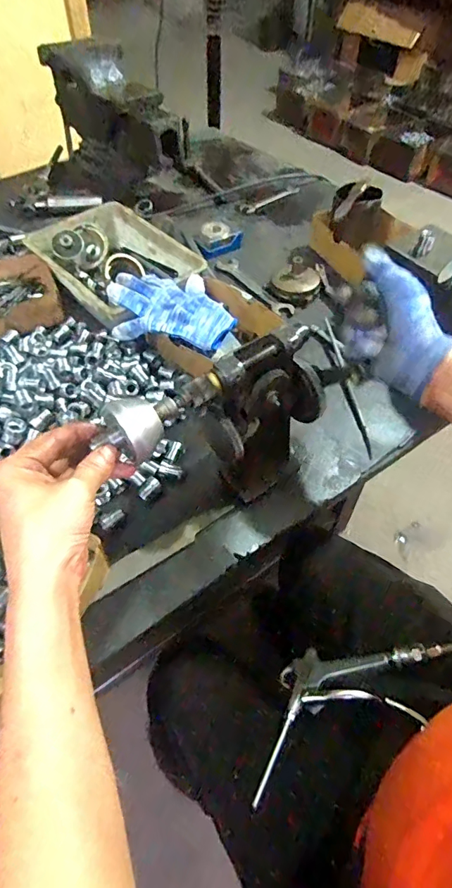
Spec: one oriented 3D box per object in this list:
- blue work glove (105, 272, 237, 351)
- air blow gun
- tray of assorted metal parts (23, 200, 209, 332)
[{"bbox_3d":[-0.070,-0.188,0.614,0.162,0.029,0.111,13,70,-2],"label":"blue work glove"},{"bbox_3d":[0.124,0.273,0.494,0.232,0.020,0.115,-23,35,-2],"label":"air blow gun"},{"bbox_3d":[-0.169,-0.278,0.688,0.172,0.050,0.257,-36,61,-25],"label":"tray of assorted metal parts"}]

